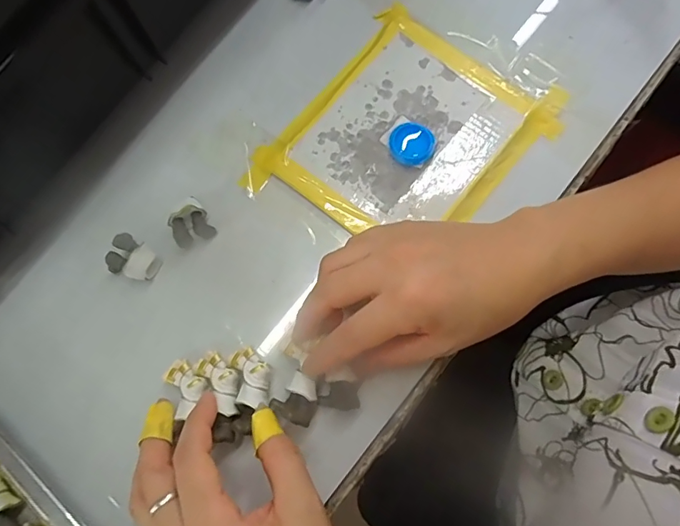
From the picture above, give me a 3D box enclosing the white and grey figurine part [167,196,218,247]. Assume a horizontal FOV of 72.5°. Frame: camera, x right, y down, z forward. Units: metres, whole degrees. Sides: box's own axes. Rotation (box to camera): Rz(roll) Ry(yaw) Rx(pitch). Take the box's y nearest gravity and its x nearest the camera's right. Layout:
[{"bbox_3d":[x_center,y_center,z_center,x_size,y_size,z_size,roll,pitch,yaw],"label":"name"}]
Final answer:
[{"bbox_3d":[-0.095,-0.025,0.296,0.024,0.016,0.026,-31,78,-6],"label":"white and grey figurine part"}]

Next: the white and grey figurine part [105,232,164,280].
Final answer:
[{"bbox_3d":[-0.128,-0.002,0.289,0.028,0.018,0.024,27,79,8],"label":"white and grey figurine part"}]

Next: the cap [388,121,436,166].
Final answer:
[{"bbox_3d":[0.047,-0.079,0.306,0.030,0.006,0.029,0,77,1],"label":"cap"}]

